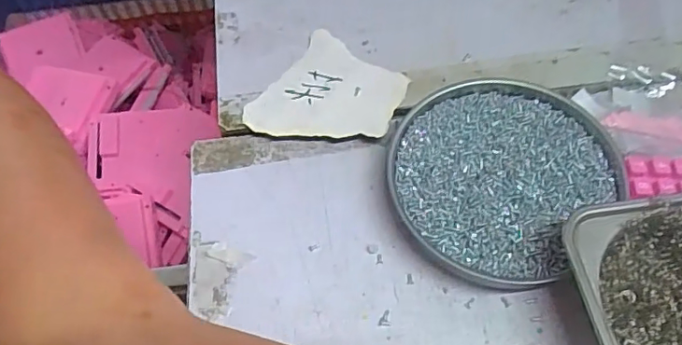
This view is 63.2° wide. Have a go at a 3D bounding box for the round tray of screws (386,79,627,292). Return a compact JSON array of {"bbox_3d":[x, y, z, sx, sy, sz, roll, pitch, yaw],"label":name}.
[{"bbox_3d":[0.095,-0.001,0.340,0.124,0.019,0.130,-1,60,2],"label":"round tray of screws"}]

